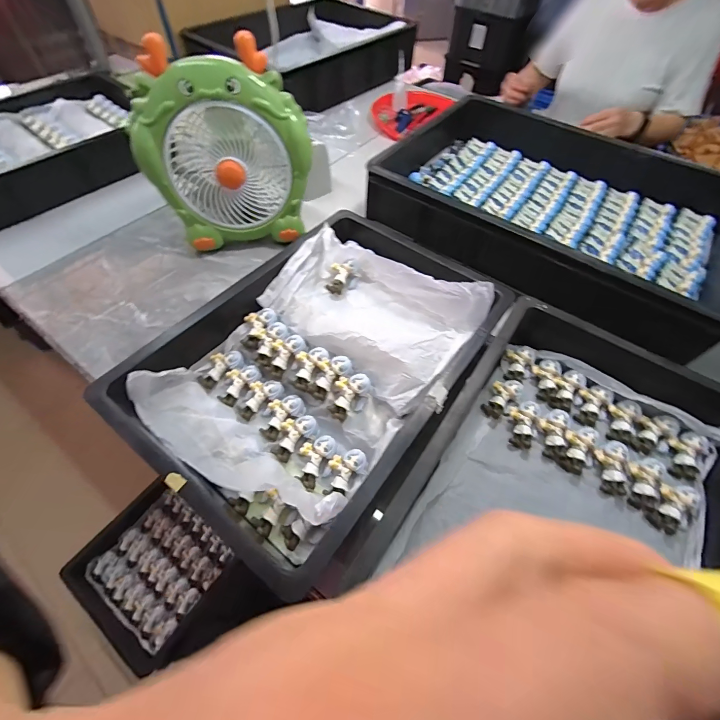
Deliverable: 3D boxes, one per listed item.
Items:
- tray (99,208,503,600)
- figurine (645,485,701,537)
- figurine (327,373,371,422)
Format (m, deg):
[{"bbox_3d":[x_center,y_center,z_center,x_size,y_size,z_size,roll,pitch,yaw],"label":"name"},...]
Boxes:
[{"bbox_3d":[-0.038,-0.002,0.455,0.314,0.111,0.446,35,62,19],"label":"tray"},{"bbox_3d":[0.359,0.169,0.396,0.062,0.026,0.036,-39,66,-24],"label":"figurine"},{"bbox_3d":[-0.016,0.043,0.430,0.036,0.017,0.064,35,92,19],"label":"figurine"}]

